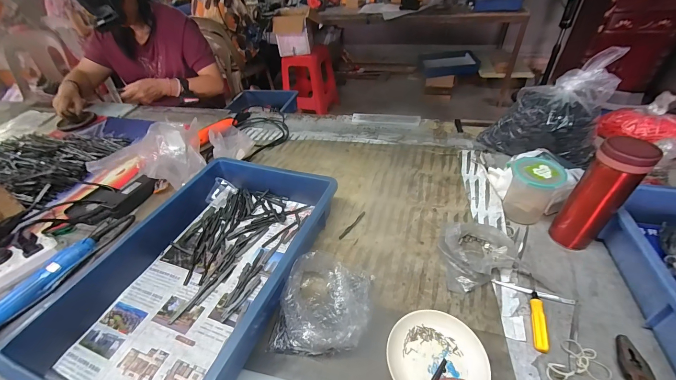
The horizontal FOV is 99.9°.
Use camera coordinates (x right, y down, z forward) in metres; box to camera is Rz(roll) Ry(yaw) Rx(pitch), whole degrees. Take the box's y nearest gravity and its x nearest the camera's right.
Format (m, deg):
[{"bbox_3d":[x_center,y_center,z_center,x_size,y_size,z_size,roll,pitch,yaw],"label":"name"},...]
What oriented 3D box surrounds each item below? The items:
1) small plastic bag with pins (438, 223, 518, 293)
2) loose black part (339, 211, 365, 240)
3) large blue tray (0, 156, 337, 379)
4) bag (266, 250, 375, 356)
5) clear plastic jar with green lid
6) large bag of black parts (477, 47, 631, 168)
[{"bbox_3d":[0.226,0.096,0.468,0.133,0.048,0.090,-20,44,-17],"label":"small plastic bag with pins"},{"bbox_3d":[0.030,0.068,0.555,0.009,0.004,0.083,27,50,30],"label":"loose black part"},{"bbox_3d":[-0.204,0.109,0.462,0.281,0.089,0.425,12,44,17],"label":"large blue tray"},{"bbox_3d":[-0.019,0.162,0.416,0.129,0.047,0.142,5,43,10],"label":"bag"},{"bbox_3d":[0.338,0.005,0.510,0.077,0.104,0.068,17,46,22],"label":"clear plastic jar with green lid"},{"bbox_3d":[0.461,-0.164,0.619,0.171,0.207,0.177,-11,42,-7],"label":"large bag of black parts"}]

